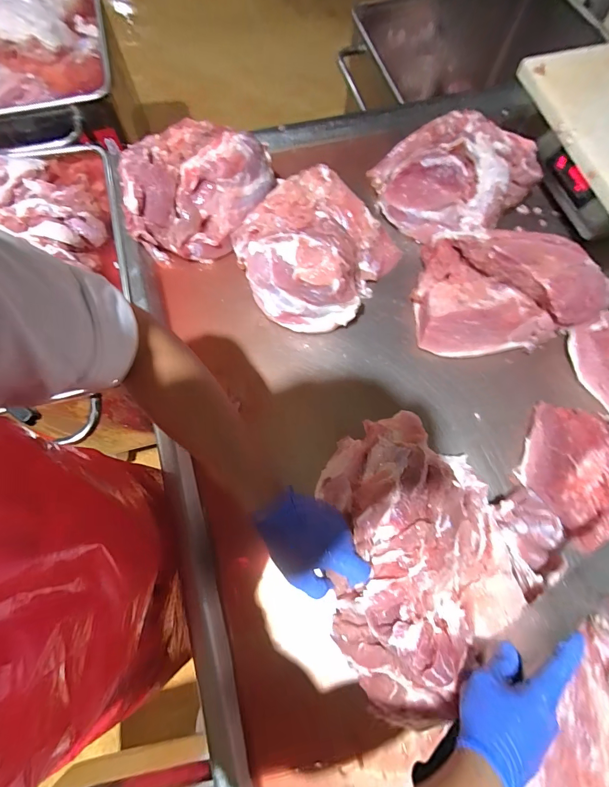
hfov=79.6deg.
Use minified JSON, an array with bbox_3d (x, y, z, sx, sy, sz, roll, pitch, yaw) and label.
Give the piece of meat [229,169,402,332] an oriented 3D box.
[{"bbox_3d":[0.014,-0.233,0.578,0.223,0.135,0.231,0,72,-1],"label":"piece of meat"}]

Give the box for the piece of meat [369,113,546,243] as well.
[{"bbox_3d":[0.254,-0.392,0.643,0.246,0.108,0.229,-36,76,-12],"label":"piece of meat"}]

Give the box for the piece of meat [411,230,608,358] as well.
[{"bbox_3d":[0.311,-0.157,0.558,0.255,0.148,0.162,2,72,-1],"label":"piece of meat"}]

